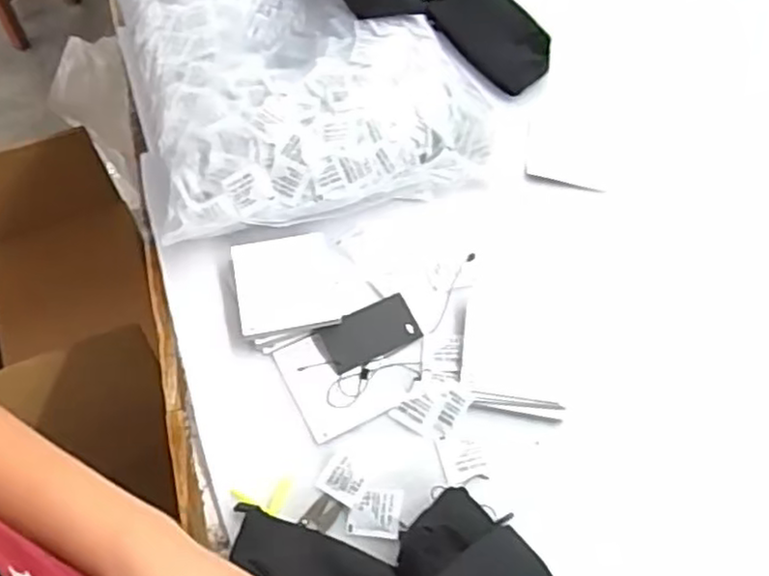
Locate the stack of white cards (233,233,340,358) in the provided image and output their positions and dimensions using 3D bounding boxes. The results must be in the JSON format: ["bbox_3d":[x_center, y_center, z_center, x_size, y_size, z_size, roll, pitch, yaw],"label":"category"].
[{"bbox_3d":[-0.094,0.002,0.669,0.093,0.024,0.108,-11,58,-7],"label":"stack of white cards"}]

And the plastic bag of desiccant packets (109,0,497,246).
[{"bbox_3d":[-0.103,-0.260,0.796,0.375,0.118,0.428,-17,59,-11],"label":"plastic bag of desiccant packets"}]

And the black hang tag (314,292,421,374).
[{"bbox_3d":[-0.014,0.043,0.654,0.090,0.005,0.050,-23,73,-15],"label":"black hang tag"}]

